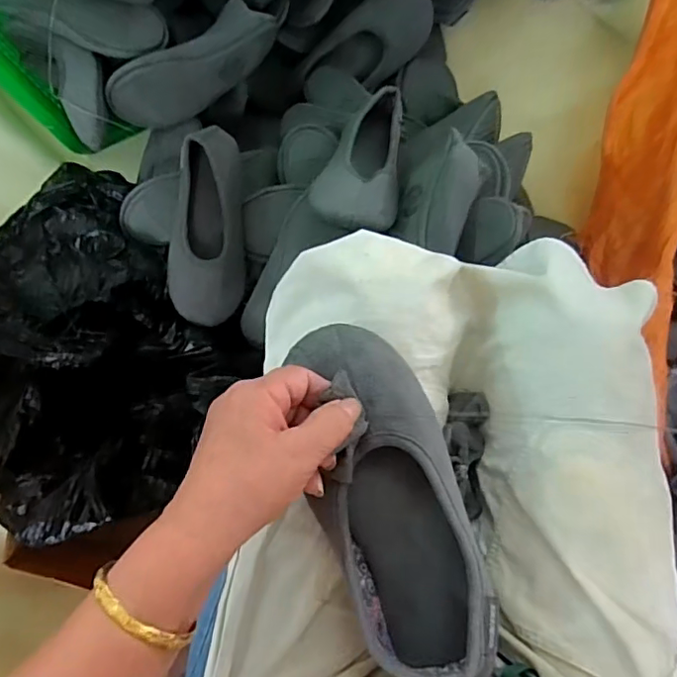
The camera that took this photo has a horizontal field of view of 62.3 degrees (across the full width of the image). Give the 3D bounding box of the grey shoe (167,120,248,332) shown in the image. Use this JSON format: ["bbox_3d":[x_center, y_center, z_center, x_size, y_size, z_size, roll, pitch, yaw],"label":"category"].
[{"bbox_3d":[-0.166,-0.138,0.700,0.095,0.058,0.241,4,97,3],"label":"grey shoe"}]

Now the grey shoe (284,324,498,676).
[{"bbox_3d":[0.031,0.098,0.347,0.088,0.058,0.217,-15,84,0],"label":"grey shoe"}]

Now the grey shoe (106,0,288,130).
[{"bbox_3d":[-0.181,-0.358,0.731,0.239,0.098,0.060,-38,81,-3],"label":"grey shoe"}]

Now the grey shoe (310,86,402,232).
[{"bbox_3d":[0.030,-0.202,0.628,0.093,0.059,0.220,10,50,4],"label":"grey shoe"}]

